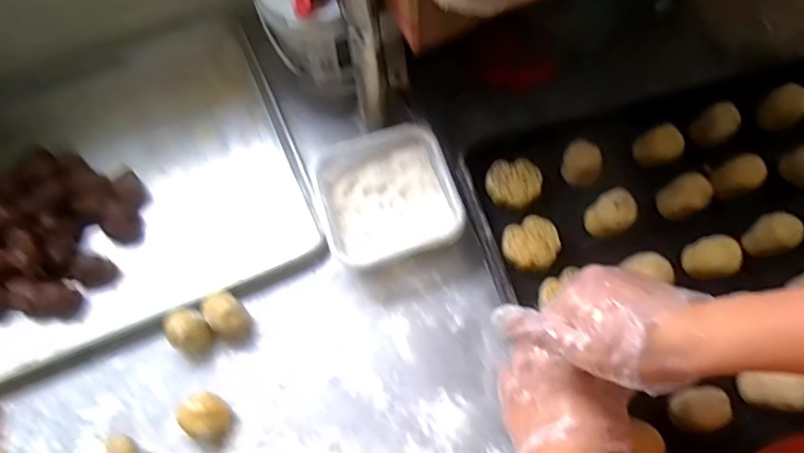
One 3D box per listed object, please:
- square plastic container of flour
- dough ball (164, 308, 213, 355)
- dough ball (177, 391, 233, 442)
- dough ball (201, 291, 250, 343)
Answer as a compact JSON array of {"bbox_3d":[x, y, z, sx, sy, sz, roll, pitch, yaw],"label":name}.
[{"bbox_3d":[-0.019,-0.032,0.689,0.160,0.062,0.163,-15,68,-6],"label":"square plastic container of flour"},{"bbox_3d":[-0.241,0.120,0.639,0.047,0.041,0.042,36,72,14],"label":"dough ball"},{"bbox_3d":[-0.211,0.205,0.608,0.047,0.038,0.046,0,67,0],"label":"dough ball"},{"bbox_3d":[-0.202,0.103,0.652,0.042,0.040,0.058,-36,72,-14],"label":"dough ball"}]

